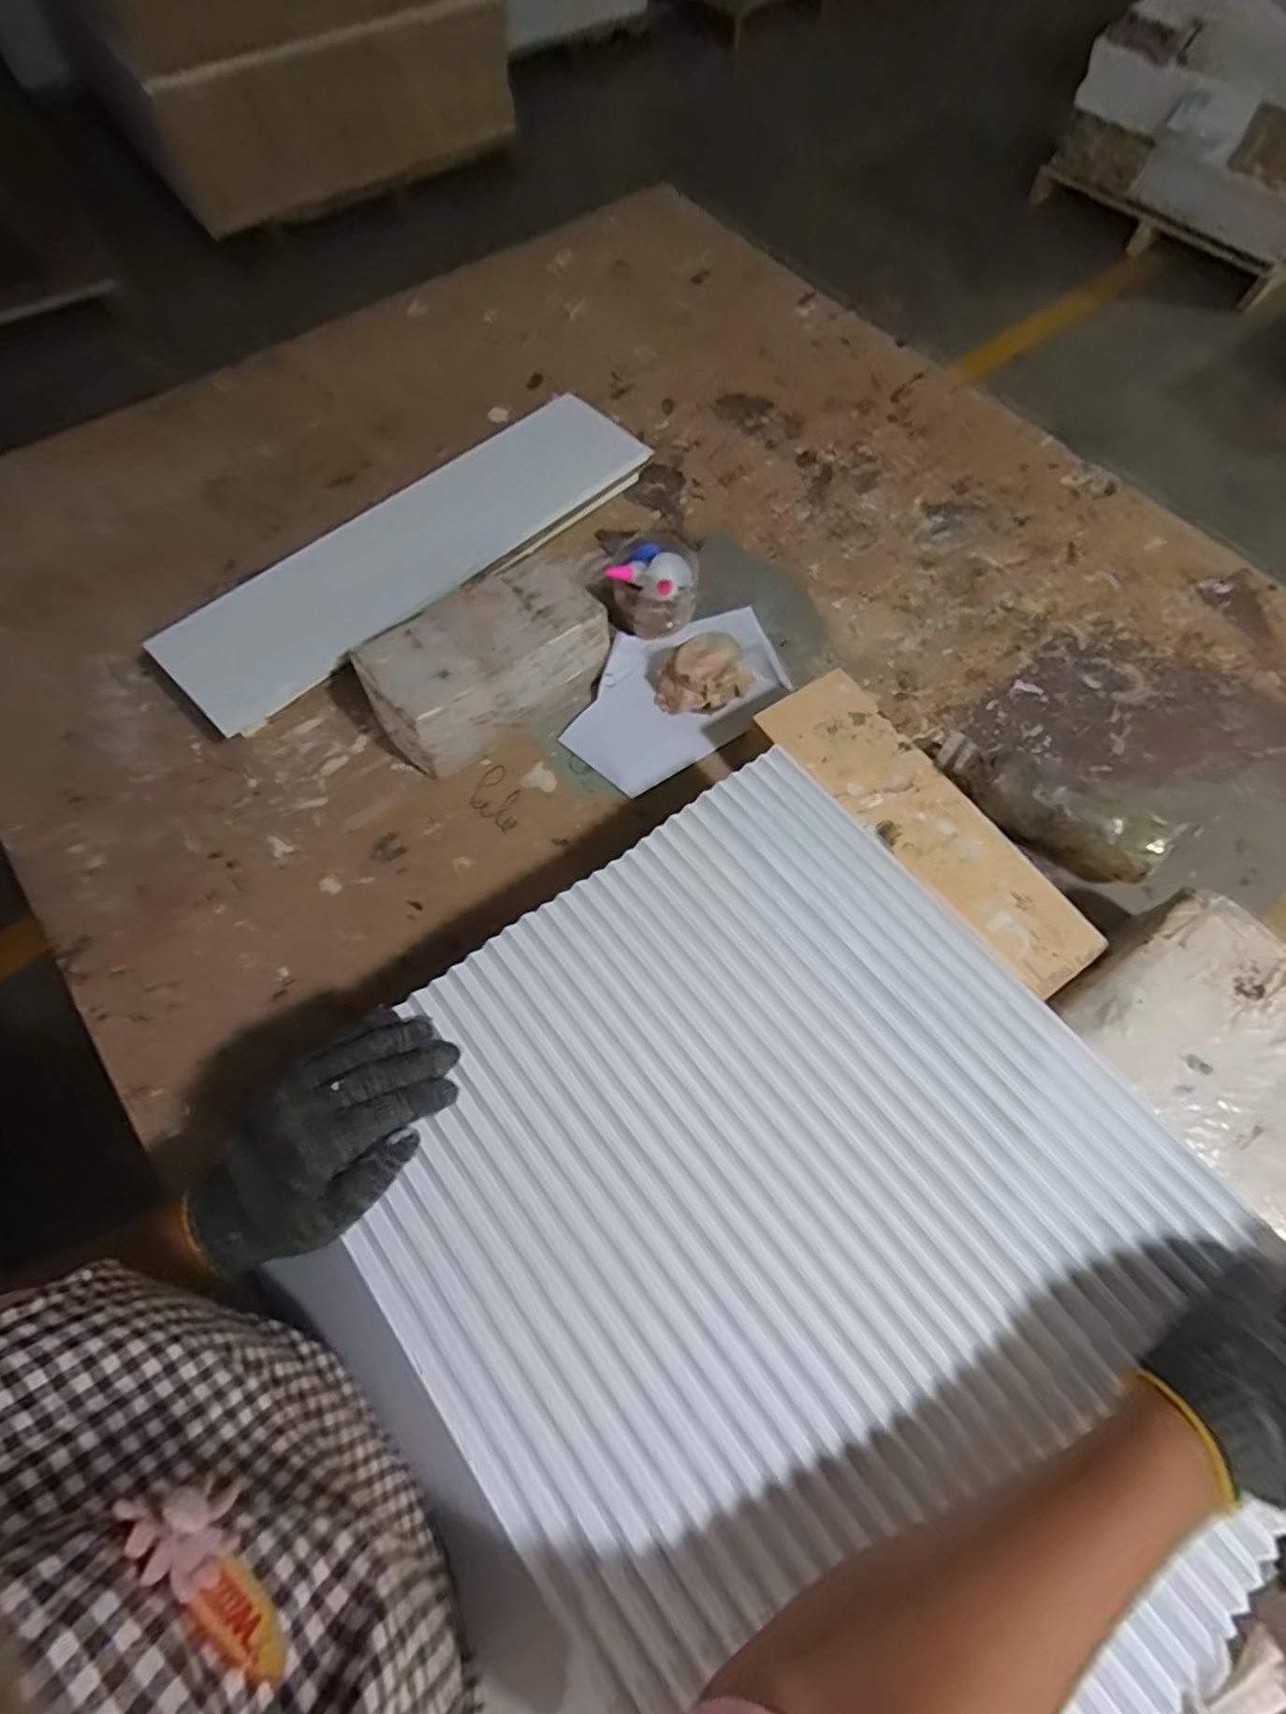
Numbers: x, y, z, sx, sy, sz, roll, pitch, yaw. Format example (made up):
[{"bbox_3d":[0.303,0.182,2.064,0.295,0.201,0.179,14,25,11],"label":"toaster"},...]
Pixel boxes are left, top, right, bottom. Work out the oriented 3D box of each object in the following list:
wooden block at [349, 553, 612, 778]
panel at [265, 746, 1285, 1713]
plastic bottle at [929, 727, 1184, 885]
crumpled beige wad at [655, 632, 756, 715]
[{"bbox_3d":[-0.159,-0.193,0.674,0.229,0.100,0.117,-37,72,-15],"label":"wooden block"},{"bbox_3d":[0.098,0.241,0.429,0.496,0.025,0.549,-34,71,-18],"label":"panel"},{"bbox_3d":[0.382,-0.056,0.642,0.208,0.063,0.079,34,72,15],"label":"plastic bottle"},{"bbox_3d":[0.064,-0.187,0.697,0.096,0.057,0.065,7,67,3],"label":"crumpled beige wad"}]

